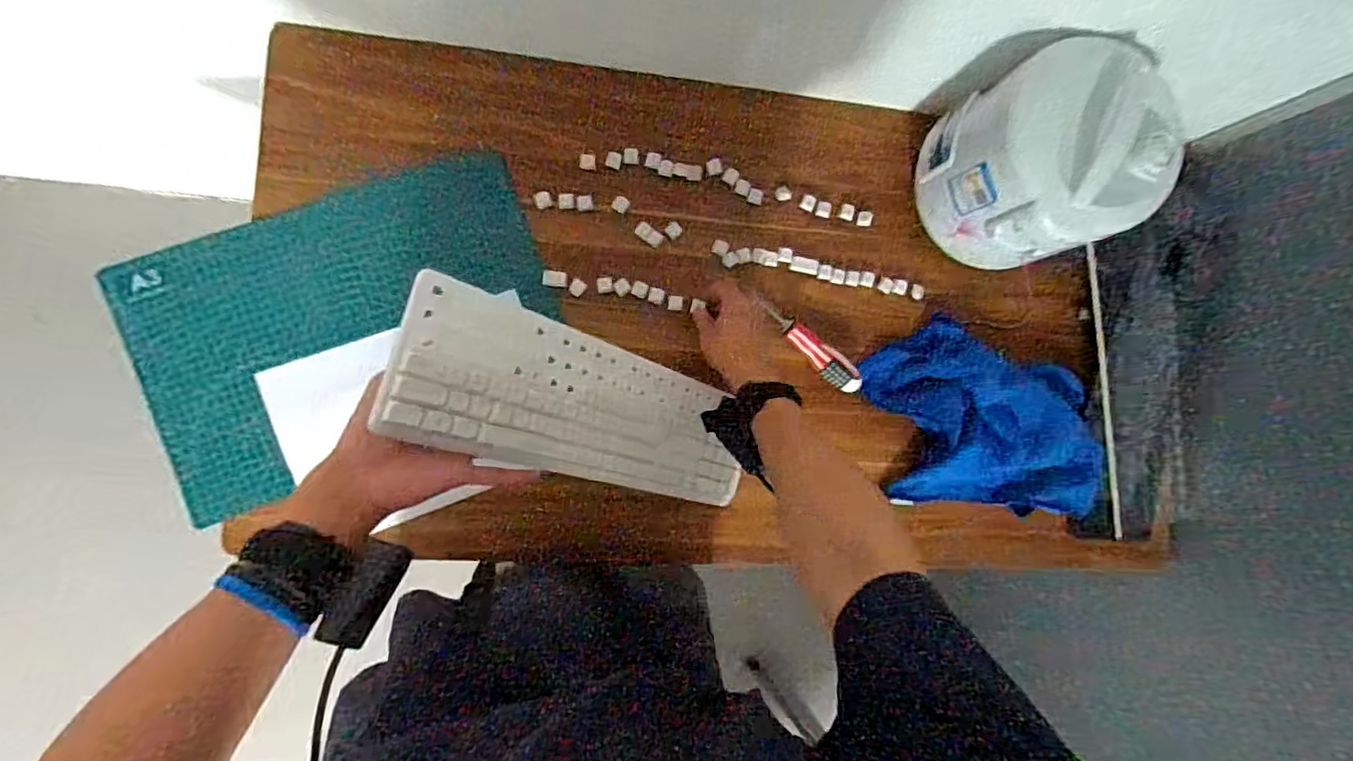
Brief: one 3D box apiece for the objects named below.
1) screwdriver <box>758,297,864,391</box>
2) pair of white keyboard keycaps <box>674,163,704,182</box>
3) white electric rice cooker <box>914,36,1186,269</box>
[{"bbox_3d":[0.154,-0.055,0.755,0.190,0.031,0.034,42,84,-1],"label":"screwdriver"},{"bbox_3d":[0.014,-0.258,0.747,0.038,0.006,0.019,2,88,-7],"label":"pair of white keyboard keycaps"},{"bbox_3d":[0.414,-0.251,0.701,0.190,0.194,0.206,-29,92,-7],"label":"white electric rice cooker"}]

